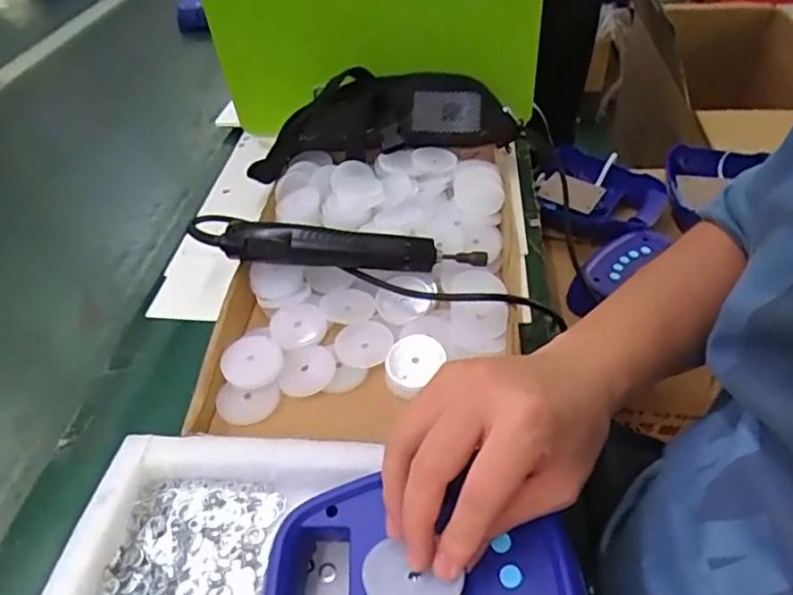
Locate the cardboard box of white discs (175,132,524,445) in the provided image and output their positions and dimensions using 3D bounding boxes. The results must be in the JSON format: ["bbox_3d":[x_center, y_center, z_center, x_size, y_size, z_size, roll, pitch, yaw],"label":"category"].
[{"bbox_3d":[-0.024,-0.036,0.570,0.306,0.054,0.370,-2,43,3],"label":"cardboard box of white discs"}]

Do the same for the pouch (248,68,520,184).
[{"bbox_3d":[-0.020,-0.201,0.695,0.309,0.086,0.108,-16,44,-12],"label":"pouch"}]

